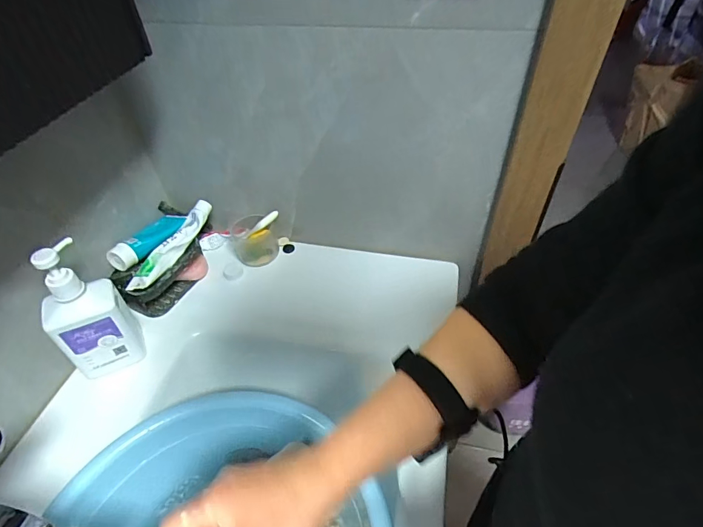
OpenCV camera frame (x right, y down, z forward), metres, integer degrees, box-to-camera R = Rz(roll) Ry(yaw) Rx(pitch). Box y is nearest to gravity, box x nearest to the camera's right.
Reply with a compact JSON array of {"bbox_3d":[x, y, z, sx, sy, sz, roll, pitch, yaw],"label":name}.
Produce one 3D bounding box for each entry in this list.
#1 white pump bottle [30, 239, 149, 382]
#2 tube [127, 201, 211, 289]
[{"bbox_3d":[-0.336,0.064,0.510,0.086,0.194,0.053,-30,51,-24],"label":"white pump bottle"},{"bbox_3d":[-0.280,-0.030,0.632,0.034,0.043,0.174,12,48,15],"label":"tube"}]

